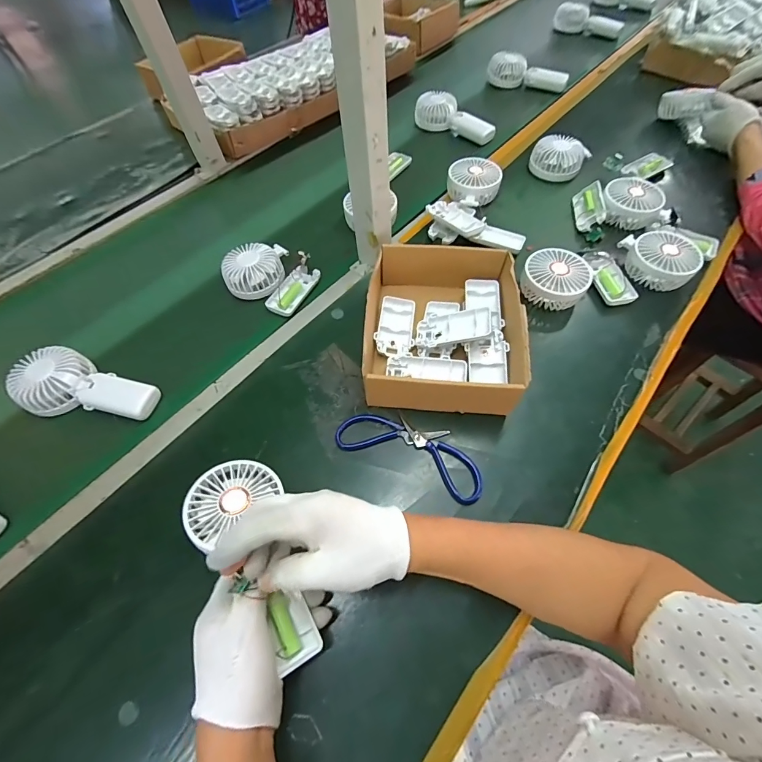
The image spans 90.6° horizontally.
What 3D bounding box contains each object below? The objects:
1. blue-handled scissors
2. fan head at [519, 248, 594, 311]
[{"bbox_3d":[0.036,0.077,0.433,0.172,0.007,0.066,20,62,16],"label":"blue-handled scissors"},{"bbox_3d":[0.243,-0.143,0.527,0.083,0.044,0.082,-2,58,3],"label":"fan head"}]

